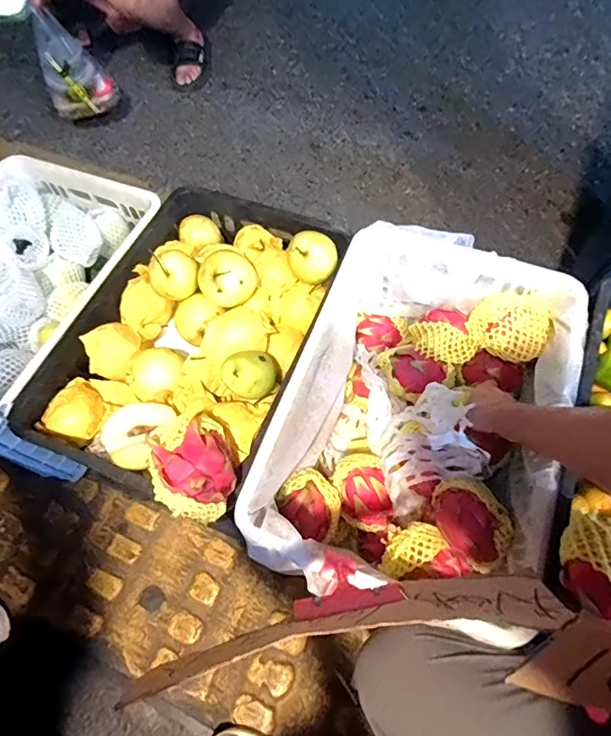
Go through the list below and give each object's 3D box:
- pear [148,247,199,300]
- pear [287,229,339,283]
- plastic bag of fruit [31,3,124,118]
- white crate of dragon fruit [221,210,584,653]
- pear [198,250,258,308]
[{"bbox_3d":[-0.199,-0.135,0.684,0.073,0.071,0.064,-25,66,-9],"label":"pear"},{"bbox_3d":[0.015,-0.167,0.684,0.070,0.063,0.059,31,70,16],"label":"pear"},{"bbox_3d":[-0.673,-0.875,1.299,0.194,0.257,0.101,-32,67,-11],"label":"plastic bag of fruit"},{"bbox_3d":[0.156,0.078,0.669,0.337,0.256,0.491,18,67,11],"label":"white crate of dragon fruit"},{"bbox_3d":[-0.112,-0.129,0.662,0.071,0.078,0.077,36,72,18],"label":"pear"}]

